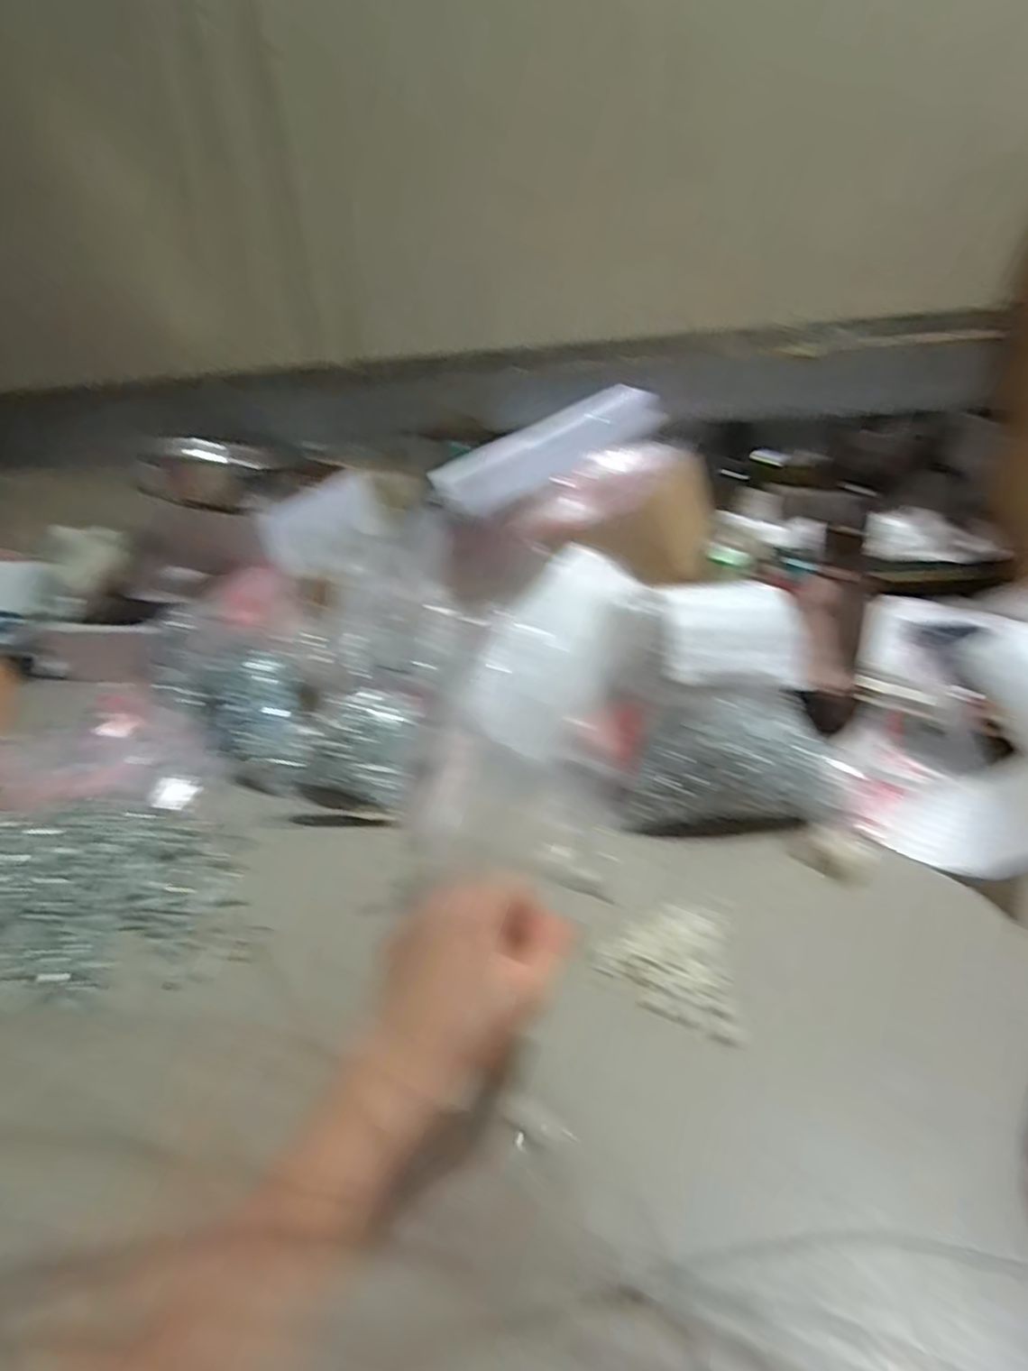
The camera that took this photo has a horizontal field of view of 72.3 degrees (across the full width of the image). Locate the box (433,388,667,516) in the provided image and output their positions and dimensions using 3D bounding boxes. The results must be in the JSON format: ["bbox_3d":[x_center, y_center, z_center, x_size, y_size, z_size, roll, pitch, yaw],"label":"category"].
[{"bbox_3d":[0.046,-0.282,0.842,0.290,0.055,0.079,-28,32,-8],"label":"box"}]

